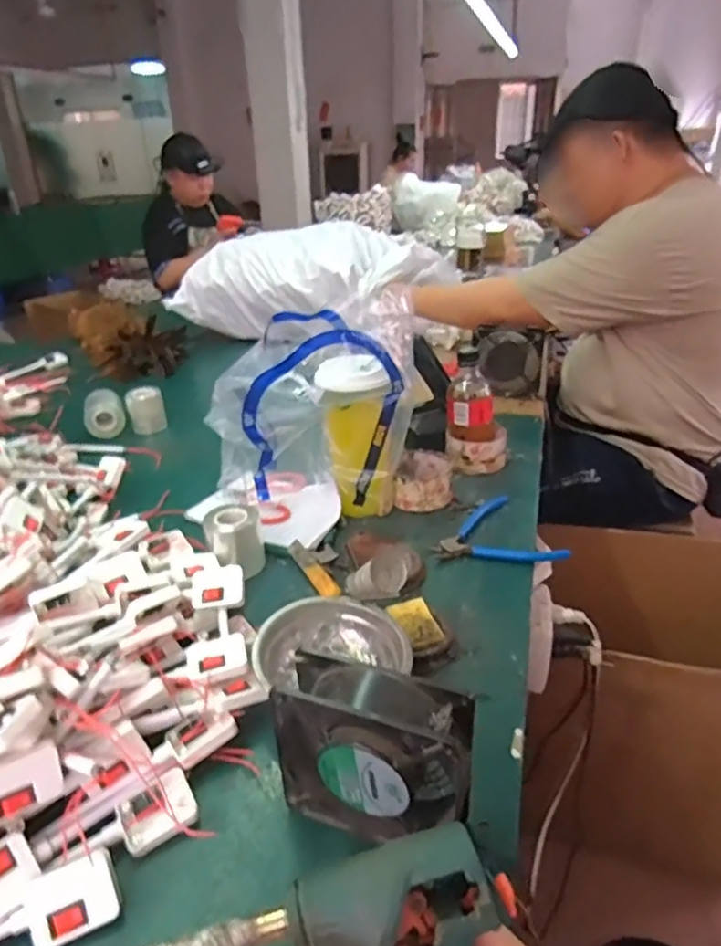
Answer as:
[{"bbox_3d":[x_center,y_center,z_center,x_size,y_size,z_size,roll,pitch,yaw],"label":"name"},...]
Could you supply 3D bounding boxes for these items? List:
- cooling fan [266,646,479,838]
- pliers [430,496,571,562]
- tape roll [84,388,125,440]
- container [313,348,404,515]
[{"bbox_3d":[0.008,0.179,0.382,0.123,0.119,0.047,12,31,23],"label":"cooling fan"},{"bbox_3d":[0.149,0.072,0.686,0.141,0.014,0.119,-17,32,-26],"label":"pliers"},{"bbox_3d":[-0.434,-0.099,1.019,0.061,0.066,0.061,-12,33,-20],"label":"tape roll"},{"bbox_3d":[0.002,-0.047,0.731,0.100,0.183,0.106,2,28,6],"label":"container"}]

